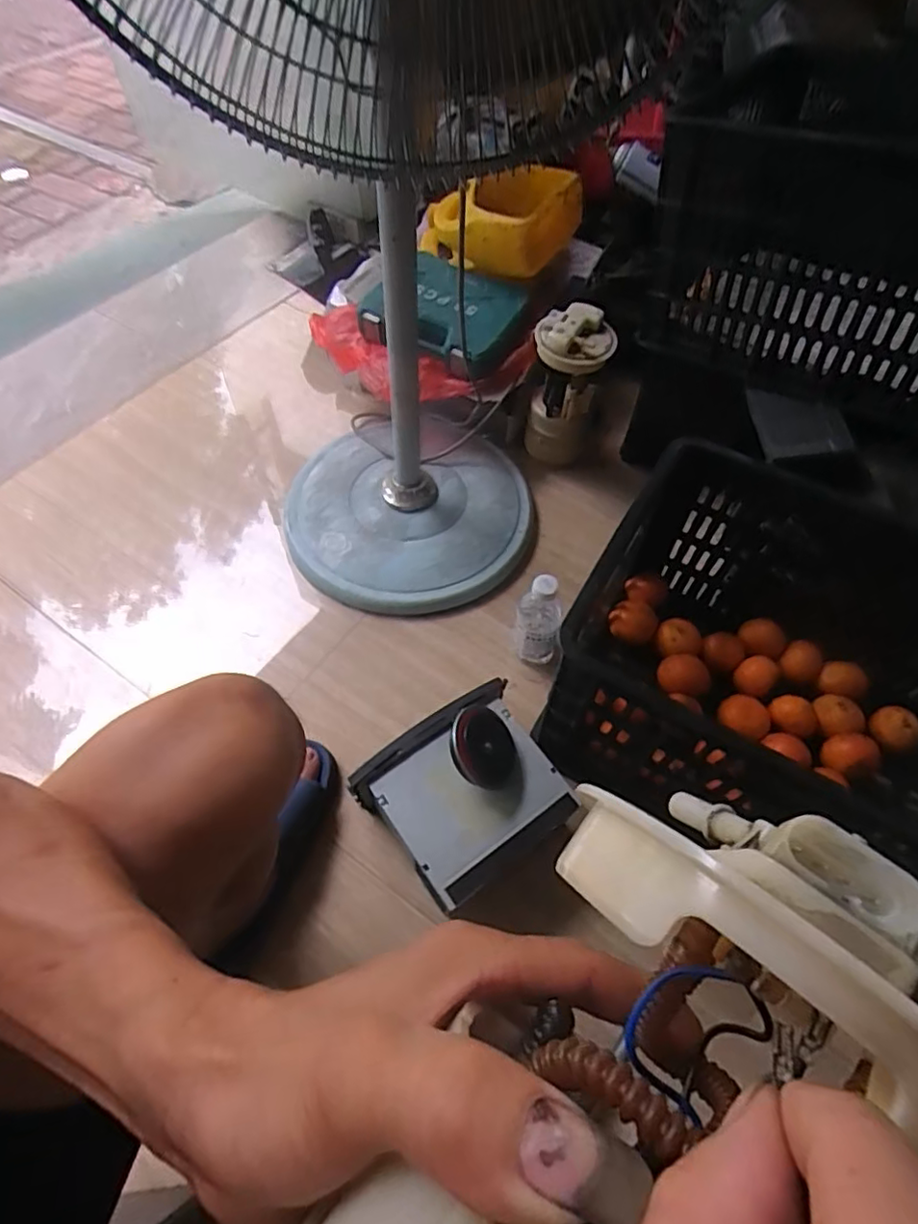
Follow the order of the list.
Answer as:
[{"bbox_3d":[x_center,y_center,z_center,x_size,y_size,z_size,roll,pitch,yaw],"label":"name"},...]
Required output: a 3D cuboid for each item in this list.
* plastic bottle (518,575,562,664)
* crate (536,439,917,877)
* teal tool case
[{"bbox_3d":[0.103,0.006,0.793,0.053,0.147,0.065,8,59,4],"label":"plastic bottle"},{"bbox_3d":[0.389,0.079,0.681,0.493,0.268,0.356,28,62,16],"label":"crate"},{"bbox_3d":[-0.034,-0.496,0.994,0.240,0.063,0.178,31,63,17],"label":"teal tool case"}]

